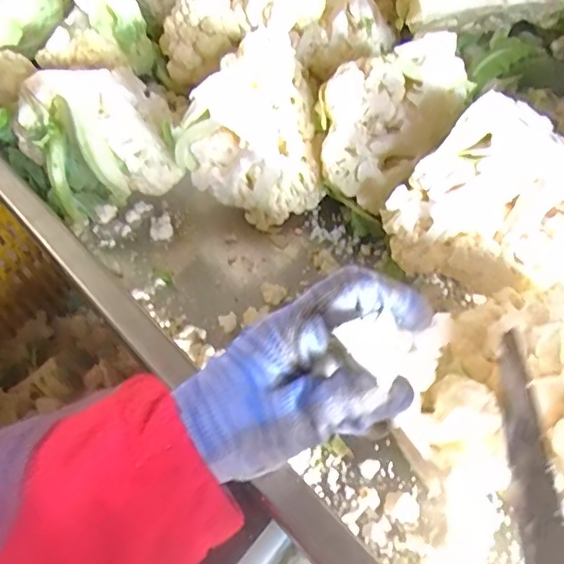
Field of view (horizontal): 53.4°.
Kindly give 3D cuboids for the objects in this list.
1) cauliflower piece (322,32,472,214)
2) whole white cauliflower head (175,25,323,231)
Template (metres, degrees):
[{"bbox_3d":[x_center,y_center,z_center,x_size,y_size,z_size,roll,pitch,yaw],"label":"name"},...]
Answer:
[{"bbox_3d":[0.076,-0.123,0.403,0.113,0.075,0.074,-40,63,-21],"label":"cauliflower piece"},{"bbox_3d":[-0.008,-0.113,0.417,0.099,0.096,0.116,29,63,20],"label":"whole white cauliflower head"}]

